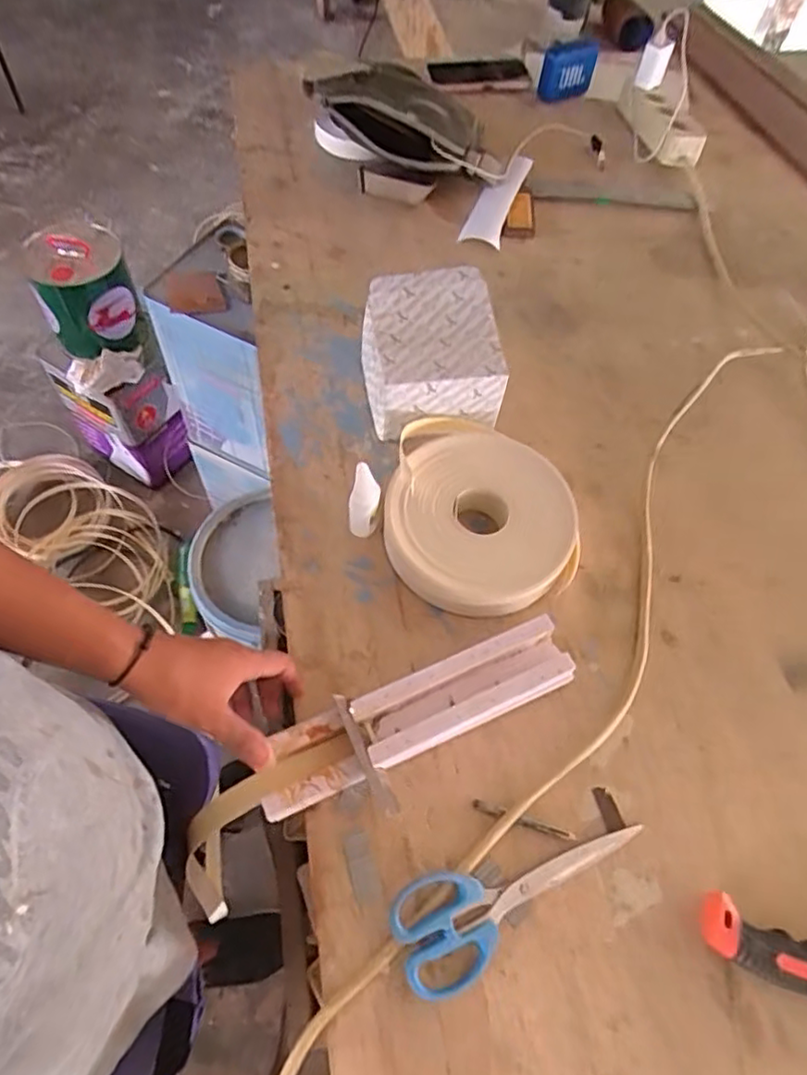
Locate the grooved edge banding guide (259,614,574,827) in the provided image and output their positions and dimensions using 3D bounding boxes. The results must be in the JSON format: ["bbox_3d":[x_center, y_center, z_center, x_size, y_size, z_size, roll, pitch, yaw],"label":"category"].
[{"bbox_3d":[0.017,0.147,0.513,0.265,0.032,0.077,-22,64,-17],"label":"grooved edge banding guide"}]

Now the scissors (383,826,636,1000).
[{"bbox_3d":[0.086,0.255,0.471,0.199,0.022,0.071,-25,65,-17],"label":"scissors"}]

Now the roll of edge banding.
[{"bbox_3d":[0.069,-0.026,0.613,0.175,0.053,0.202,1,60,-4],"label":"roll of edge banding"}]

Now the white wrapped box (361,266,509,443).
[{"bbox_3d":[0.026,-0.190,0.671,0.128,0.108,0.145,-7,61,-8],"label":"white wrapped box"}]

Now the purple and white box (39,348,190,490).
[{"bbox_3d":[-0.668,-0.310,1.495,0.229,0.353,0.163,37,64,16],"label":"purple and white box"}]

